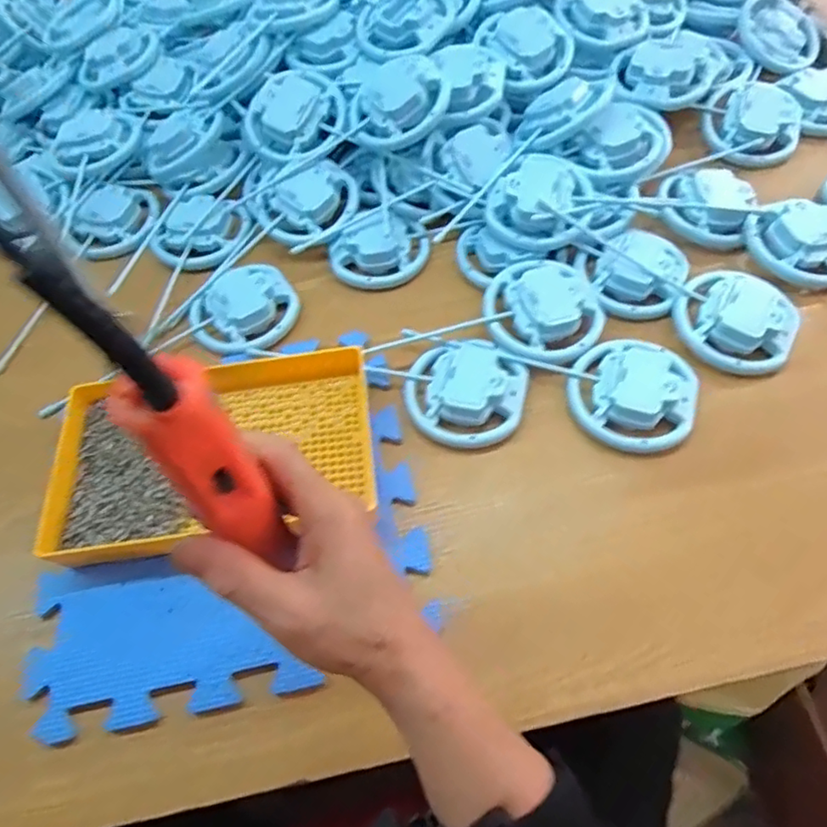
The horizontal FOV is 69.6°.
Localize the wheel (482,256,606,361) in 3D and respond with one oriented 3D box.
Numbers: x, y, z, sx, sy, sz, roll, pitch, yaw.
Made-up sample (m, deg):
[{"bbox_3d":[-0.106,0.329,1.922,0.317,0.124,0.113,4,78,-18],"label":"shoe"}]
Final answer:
[{"bbox_3d":[0.115,-0.096,0.517,0.099,0.032,0.097,-2,59,3],"label":"wheel"}]

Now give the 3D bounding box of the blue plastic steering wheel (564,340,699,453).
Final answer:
[{"bbox_3d":[0.178,-0.018,0.485,0.095,0.038,0.098,-2,59,3],"label":"blue plastic steering wheel"}]

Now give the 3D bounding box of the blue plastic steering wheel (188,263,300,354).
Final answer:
[{"bbox_3d":[-0.157,-0.098,0.557,0.088,0.035,0.094,-2,59,3],"label":"blue plastic steering wheel"}]

